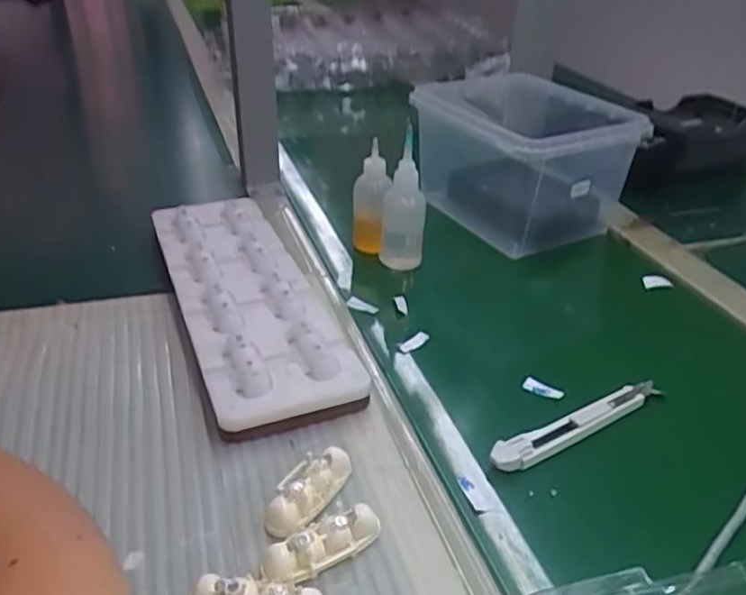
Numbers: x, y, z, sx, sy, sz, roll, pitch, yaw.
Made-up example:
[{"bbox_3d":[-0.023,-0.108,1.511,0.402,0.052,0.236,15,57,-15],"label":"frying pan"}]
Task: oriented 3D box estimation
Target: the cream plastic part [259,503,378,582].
[{"bbox_3d":[-0.025,0.125,0.334,0.061,0.018,0.019,-17,37,-26],"label":"cream plastic part"}]

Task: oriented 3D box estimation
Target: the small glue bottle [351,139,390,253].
[{"bbox_3d":[-0.002,-0.088,0.620,0.034,0.111,0.038,0,31,0],"label":"small glue bottle"}]

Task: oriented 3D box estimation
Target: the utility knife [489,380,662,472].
[{"bbox_3d":[0.134,0.082,0.425,0.142,0.012,0.020,-16,37,-25],"label":"utility knife"}]

